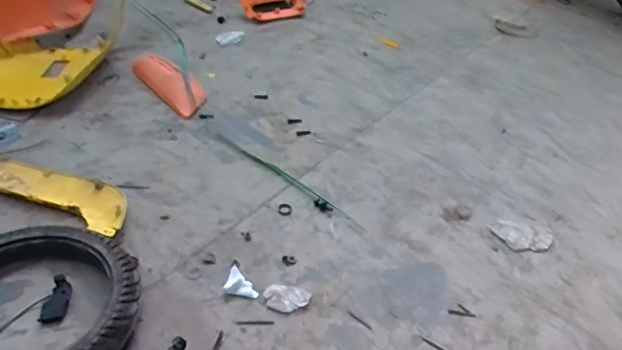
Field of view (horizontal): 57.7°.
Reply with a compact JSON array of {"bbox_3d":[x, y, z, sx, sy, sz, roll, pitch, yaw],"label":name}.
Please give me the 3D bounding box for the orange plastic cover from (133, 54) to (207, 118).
[{"bbox_3d":[-0.380,-0.252,1.512,0.131,0.039,0.306,-26,49,-29],"label":"orange plastic cover"}]

